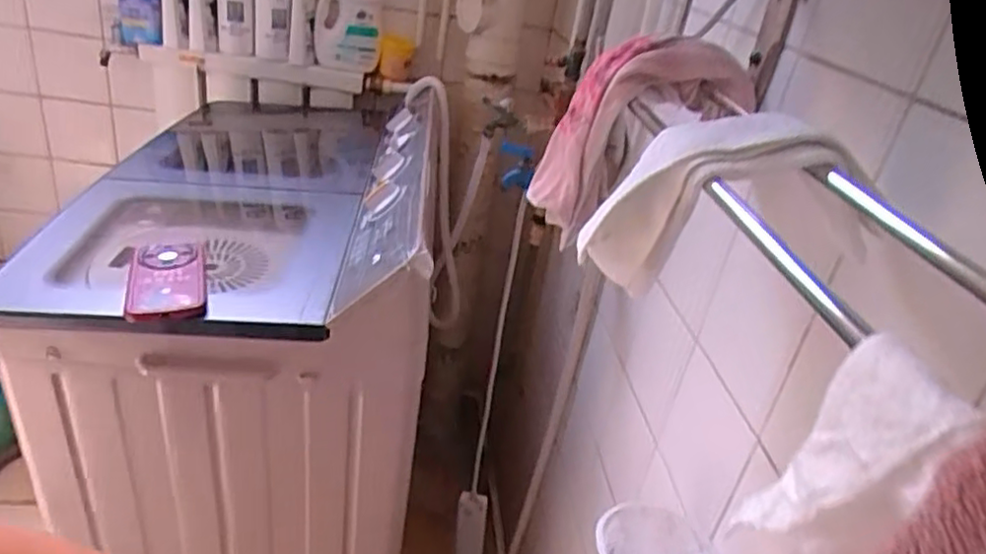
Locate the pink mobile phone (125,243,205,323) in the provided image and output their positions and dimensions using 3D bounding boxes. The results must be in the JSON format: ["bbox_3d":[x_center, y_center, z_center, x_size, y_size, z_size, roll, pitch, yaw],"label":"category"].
[{"bbox_3d":[-0.384,0.003,0.792,0.079,0.017,0.169,-6,32,-20],"label":"pink mobile phone"}]

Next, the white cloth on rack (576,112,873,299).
[{"bbox_3d":[0.134,-0.056,0.439,0.167,0.073,0.064,-31,19,20],"label":"white cloth on rack"}]

